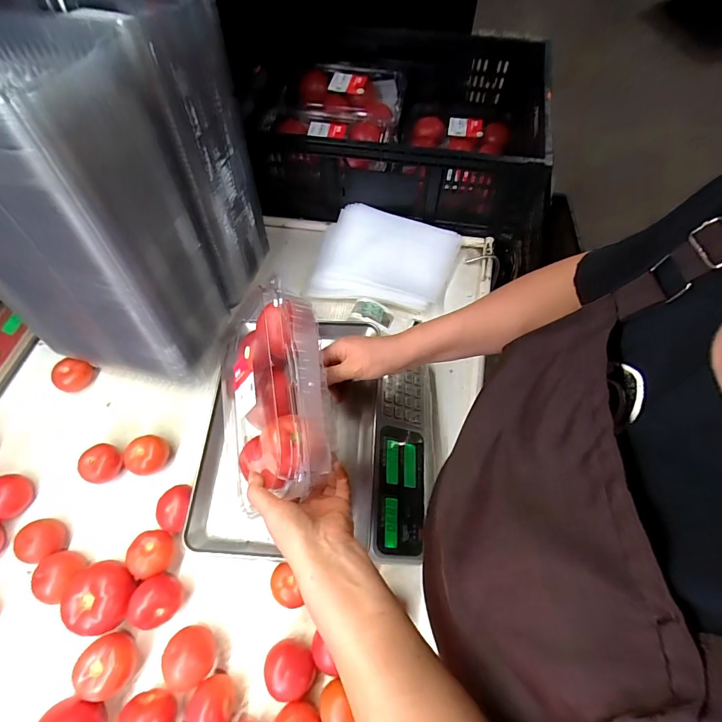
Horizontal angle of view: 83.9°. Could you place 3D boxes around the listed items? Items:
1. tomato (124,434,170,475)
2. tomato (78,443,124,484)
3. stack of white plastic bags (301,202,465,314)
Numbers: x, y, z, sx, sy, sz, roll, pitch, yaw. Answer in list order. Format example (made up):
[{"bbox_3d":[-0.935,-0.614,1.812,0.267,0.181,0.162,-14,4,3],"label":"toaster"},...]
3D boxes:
[{"bbox_3d":[-0.354,0.159,0.673,0.066,0.046,0.064,-3,65,1],"label":"tomato"},{"bbox_3d":[-0.429,0.171,0.669,0.055,0.054,0.061,16,67,10],"label":"tomato"},{"bbox_3d":[0.048,-0.200,0.816,0.270,0.041,0.229,15,66,9],"label":"stack of white plastic bags"}]

